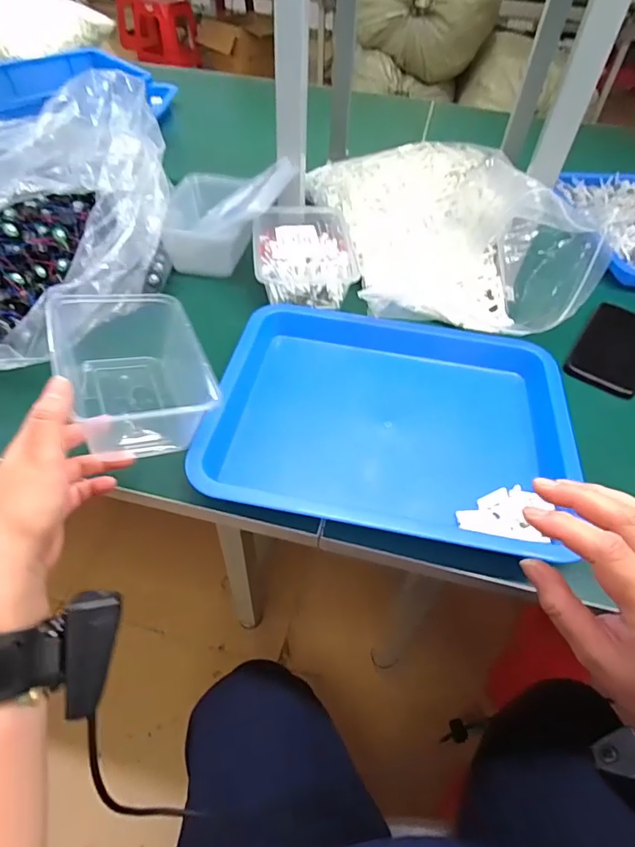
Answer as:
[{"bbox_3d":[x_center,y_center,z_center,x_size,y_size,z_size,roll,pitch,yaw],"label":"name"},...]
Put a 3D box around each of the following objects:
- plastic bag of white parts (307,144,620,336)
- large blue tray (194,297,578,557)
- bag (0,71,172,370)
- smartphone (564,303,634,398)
[{"bbox_3d":[0.155,-0.255,0.627,0.226,0.107,0.408,-12,51,-13],"label":"plastic bag of white parts"},{"bbox_3d":[0.074,-0.014,0.476,0.321,0.047,0.270,11,50,6],"label":"large blue tray"},{"bbox_3d":[-0.306,-0.203,0.501,0.207,0.174,0.348,27,53,18],"label":"bag"},{"bbox_3d":[0.359,-0.096,0.570,0.075,0.015,0.164,29,54,23],"label":"smartphone"}]

